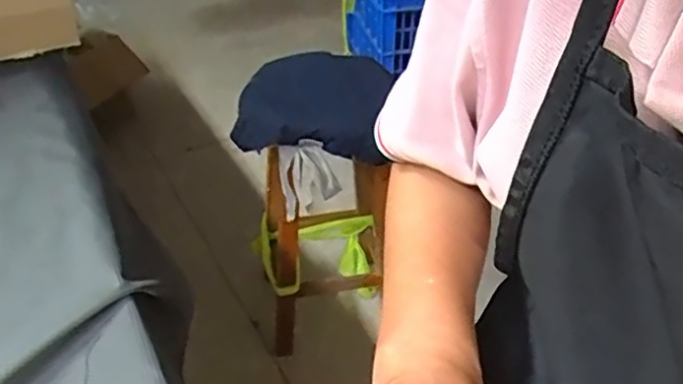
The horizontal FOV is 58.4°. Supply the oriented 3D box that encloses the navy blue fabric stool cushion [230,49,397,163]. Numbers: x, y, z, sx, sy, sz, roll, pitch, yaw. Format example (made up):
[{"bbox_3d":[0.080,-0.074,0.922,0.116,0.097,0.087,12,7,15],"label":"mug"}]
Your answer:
[{"bbox_3d":[-0.047,-0.161,1.076,0.245,0.081,0.233,1,37,5],"label":"navy blue fabric stool cushion"}]

